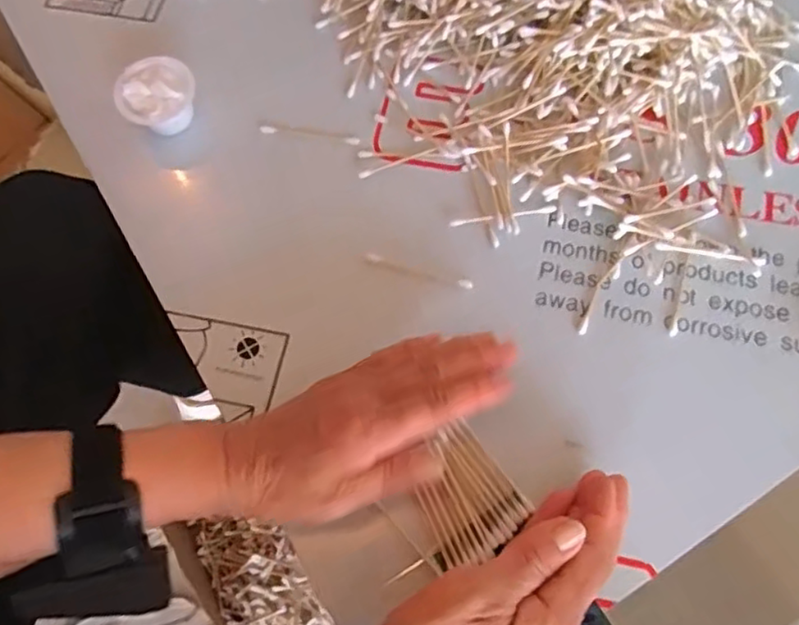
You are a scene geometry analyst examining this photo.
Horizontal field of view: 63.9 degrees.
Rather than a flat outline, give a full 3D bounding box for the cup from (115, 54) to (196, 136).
[{"bbox_3d":[-0.165,-0.146,0.446,0.052,0.036,0.049,-1,70,2],"label":"cup"}]

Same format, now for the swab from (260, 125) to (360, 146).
[{"bbox_3d":[-0.064,-0.126,0.452,0.072,0.004,0.006,10,71,6],"label":"swab"}]

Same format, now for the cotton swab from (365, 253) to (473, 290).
[{"bbox_3d":[0.012,-0.027,0.413,0.071,0.004,0.007,15,72,8],"label":"cotton swab"}]

